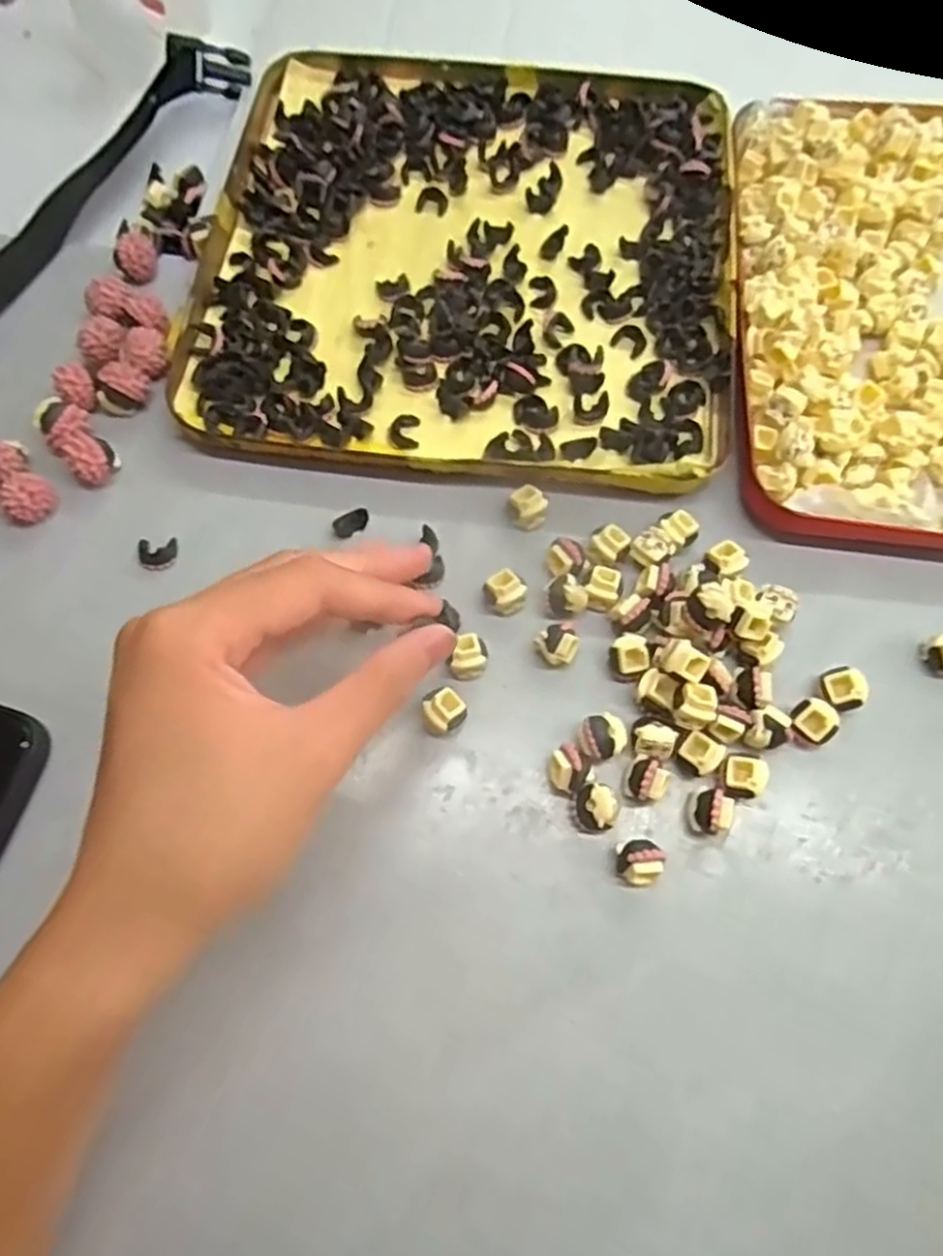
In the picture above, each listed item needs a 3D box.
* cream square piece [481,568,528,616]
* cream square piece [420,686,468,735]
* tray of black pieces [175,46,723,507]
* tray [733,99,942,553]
[{"bbox_3d":[0.014,-0.014,0.300,0.016,0.013,0.016,-18,71,-5],"label":"cream square piece"},{"bbox_3d":[-0.011,0.032,0.282,0.016,0.011,0.016,-33,73,-10],"label":"cream square piece"},{"bbox_3d":[-0.001,-0.182,0.357,0.236,0.015,0.243,6,71,4],"label":"tray of black pieces"},{"bbox_3d":[0.222,-0.146,0.336,0.202,0.024,0.251,6,71,3],"label":"tray"}]

